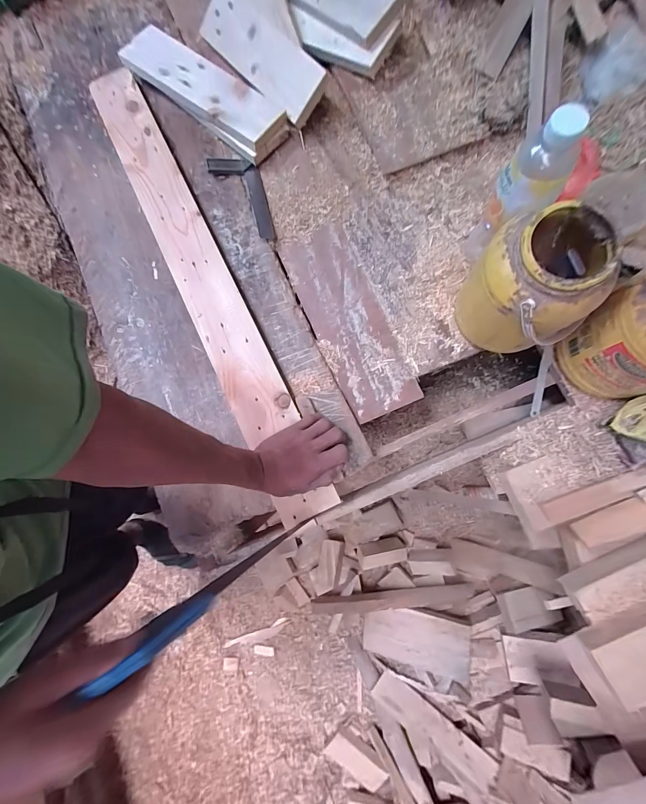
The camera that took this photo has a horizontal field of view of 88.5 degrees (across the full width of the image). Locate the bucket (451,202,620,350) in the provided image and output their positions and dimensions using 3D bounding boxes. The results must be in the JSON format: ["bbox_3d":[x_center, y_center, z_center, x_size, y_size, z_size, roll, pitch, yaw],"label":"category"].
[{"bbox_3d":[0.289,-0.158,0.490,0.147,0.227,0.154,0,78,-1],"label":"bucket"}]

